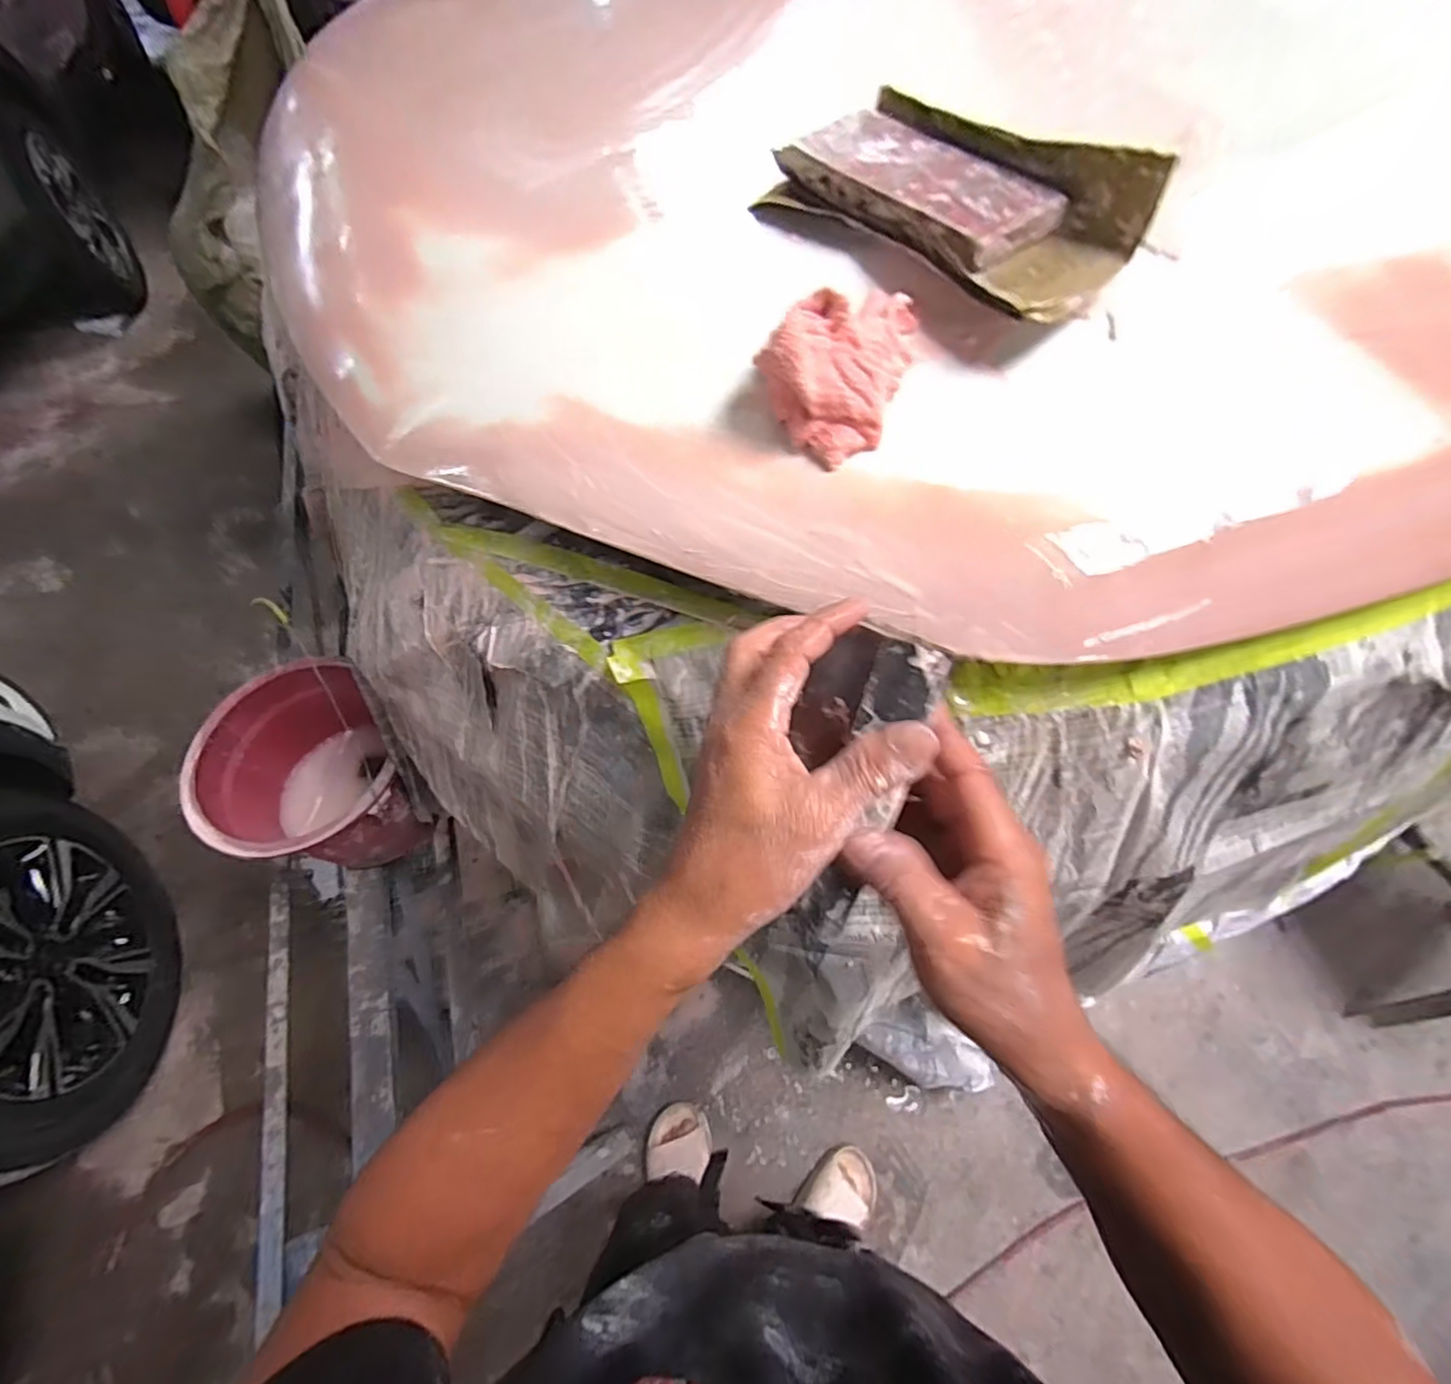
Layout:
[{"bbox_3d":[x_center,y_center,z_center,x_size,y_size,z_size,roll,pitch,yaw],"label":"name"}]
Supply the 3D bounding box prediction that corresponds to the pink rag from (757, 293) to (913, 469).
[{"bbox_3d":[0.069,-0.204,0.373,0.080,0.052,0.126,21,60,9],"label":"pink rag"}]

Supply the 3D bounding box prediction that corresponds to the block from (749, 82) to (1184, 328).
[{"bbox_3d":[0.141,-0.327,0.399,0.124,0.052,0.243,-35,67,-21],"label":"block"}]

